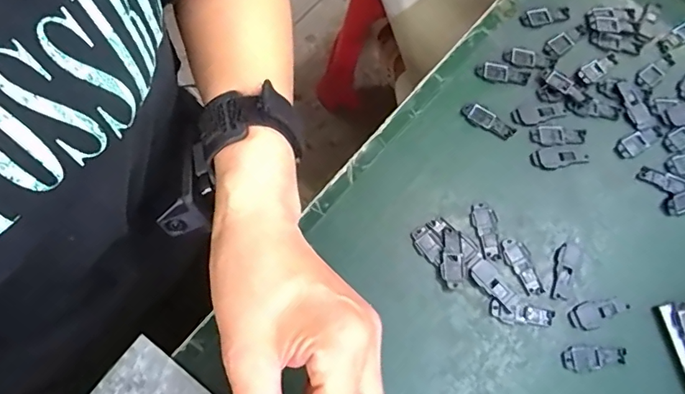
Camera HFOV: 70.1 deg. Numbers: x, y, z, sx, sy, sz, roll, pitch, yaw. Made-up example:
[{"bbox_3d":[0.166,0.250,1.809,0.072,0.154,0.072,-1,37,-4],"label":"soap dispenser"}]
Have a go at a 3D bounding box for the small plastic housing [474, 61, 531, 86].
[{"bbox_3d":[0.120,-0.093,0.367,0.040,0.004,0.016,6,71,-1],"label":"small plastic housing"}]

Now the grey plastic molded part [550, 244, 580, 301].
[{"bbox_3d":[0.145,0.048,0.321,0.015,0.004,0.040,26,72,5],"label":"grey plastic molded part"}]

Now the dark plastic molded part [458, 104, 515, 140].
[{"bbox_3d":[0.105,-0.055,0.352,0.040,0.004,0.015,34,73,8],"label":"dark plastic molded part"}]

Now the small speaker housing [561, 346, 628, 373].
[{"bbox_3d":[0.158,0.100,0.306,0.041,0.004,0.015,-6,72,-5],"label":"small speaker housing"}]

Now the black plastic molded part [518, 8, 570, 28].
[{"bbox_3d":[0.162,-0.144,0.388,0.042,0.004,0.016,-14,73,-8],"label":"black plastic molded part"}]

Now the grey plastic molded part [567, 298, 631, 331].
[{"bbox_3d":[0.165,0.073,0.313,0.039,0.004,0.017,-21,74,-10],"label":"grey plastic molded part"}]

